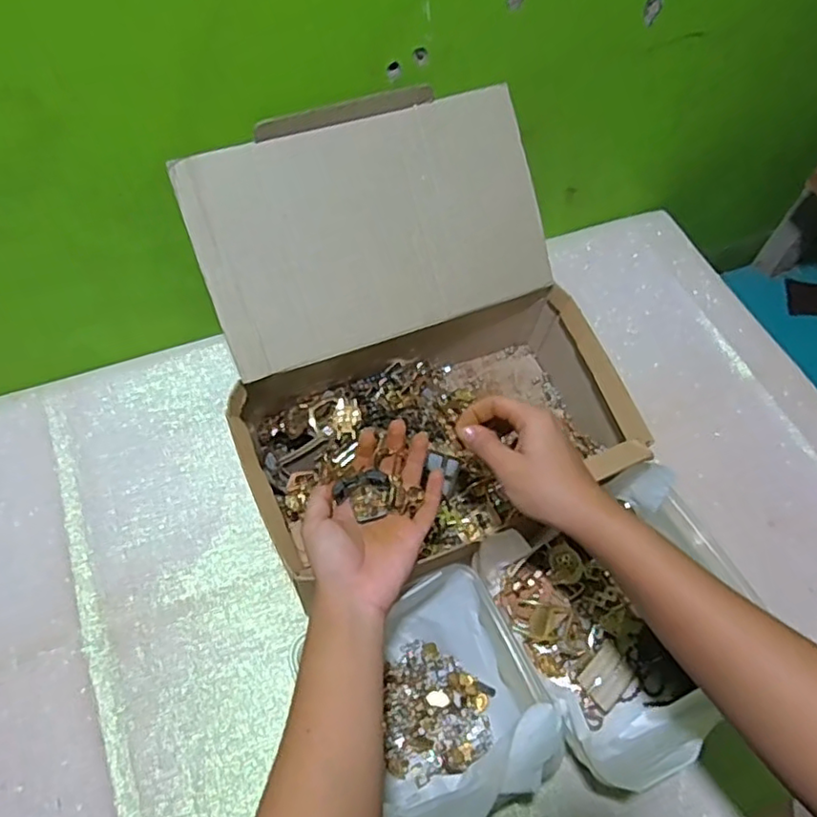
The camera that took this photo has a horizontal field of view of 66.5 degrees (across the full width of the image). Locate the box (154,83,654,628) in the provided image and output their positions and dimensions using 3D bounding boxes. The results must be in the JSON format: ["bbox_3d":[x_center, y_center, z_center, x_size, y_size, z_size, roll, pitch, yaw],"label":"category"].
[{"bbox_3d":[0.003,-0.061,0.557,0.324,0.231,0.325,-17,61,-12],"label":"box"}]

